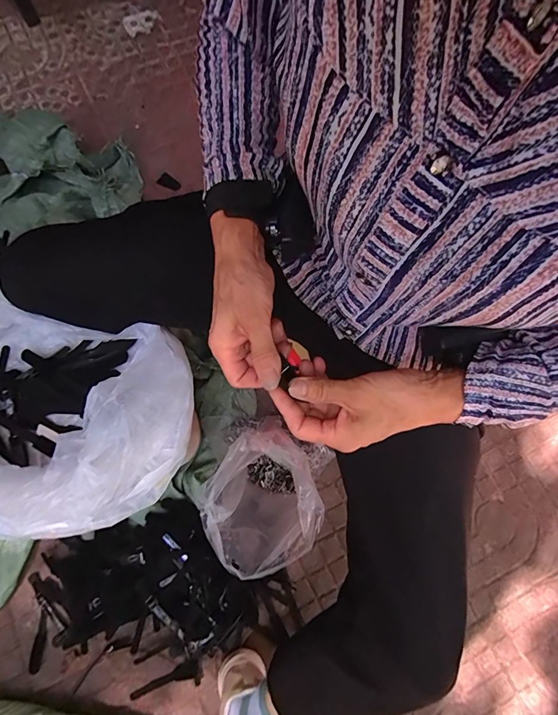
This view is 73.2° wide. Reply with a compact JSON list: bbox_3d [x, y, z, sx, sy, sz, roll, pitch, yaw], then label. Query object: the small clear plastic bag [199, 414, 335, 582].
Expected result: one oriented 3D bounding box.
[{"bbox_3d":[-0.014,0.214,0.606,0.162,0.323,0.188,7,74,2],"label":"small clear plastic bag"}]

